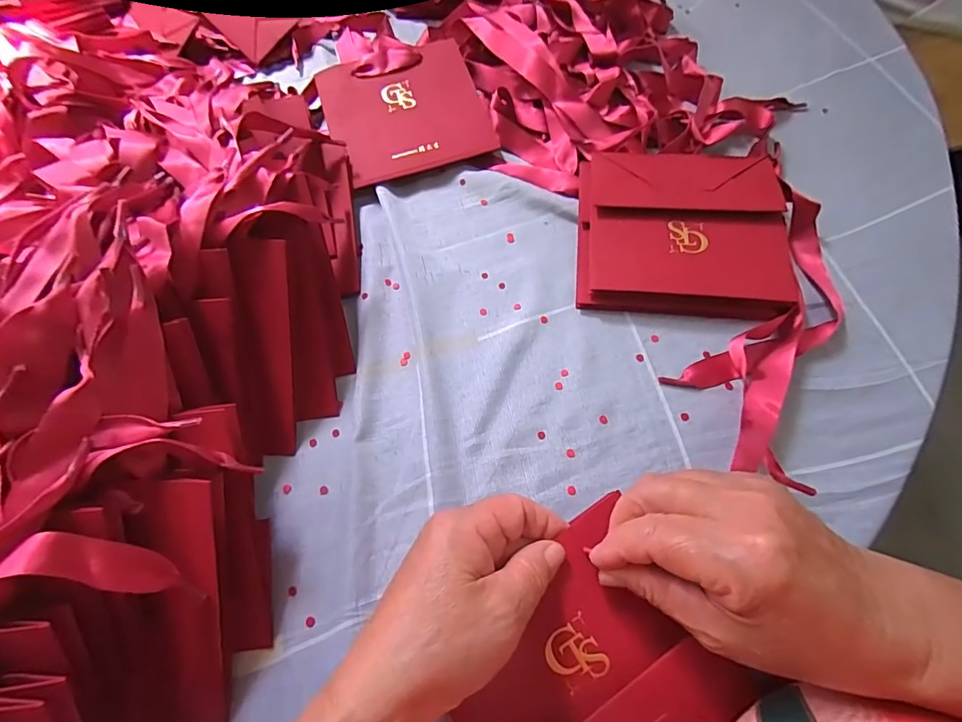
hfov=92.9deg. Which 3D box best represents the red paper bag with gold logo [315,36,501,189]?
[{"bbox_3d":[-0.069,-0.232,0.415,0.134,0.008,0.141,-21,74,-7],"label":"red paper bag with gold logo"}]

